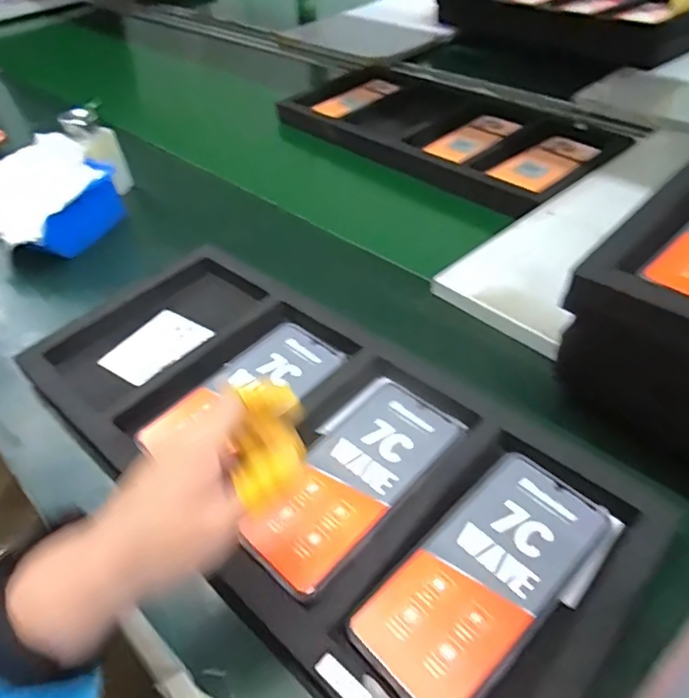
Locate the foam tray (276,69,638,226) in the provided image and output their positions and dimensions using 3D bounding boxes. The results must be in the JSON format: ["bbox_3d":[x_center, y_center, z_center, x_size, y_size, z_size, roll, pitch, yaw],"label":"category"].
[{"bbox_3d":[0.133,-0.317,0.815,0.229,0.039,0.470,-33,51,-27],"label":"foam tray"}]

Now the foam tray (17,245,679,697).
[{"bbox_3d":[-0.038,0.068,0.428,0.477,0.030,0.217,33,55,32],"label":"foam tray"}]

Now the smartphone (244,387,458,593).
[{"bbox_3d":[0.006,0.088,0.394,0.074,0.009,0.164,32,54,31],"label":"smartphone"}]

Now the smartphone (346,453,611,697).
[{"bbox_3d":[0.083,0.133,0.338,0.164,0.009,0.075,-34,51,-28],"label":"smartphone"}]

